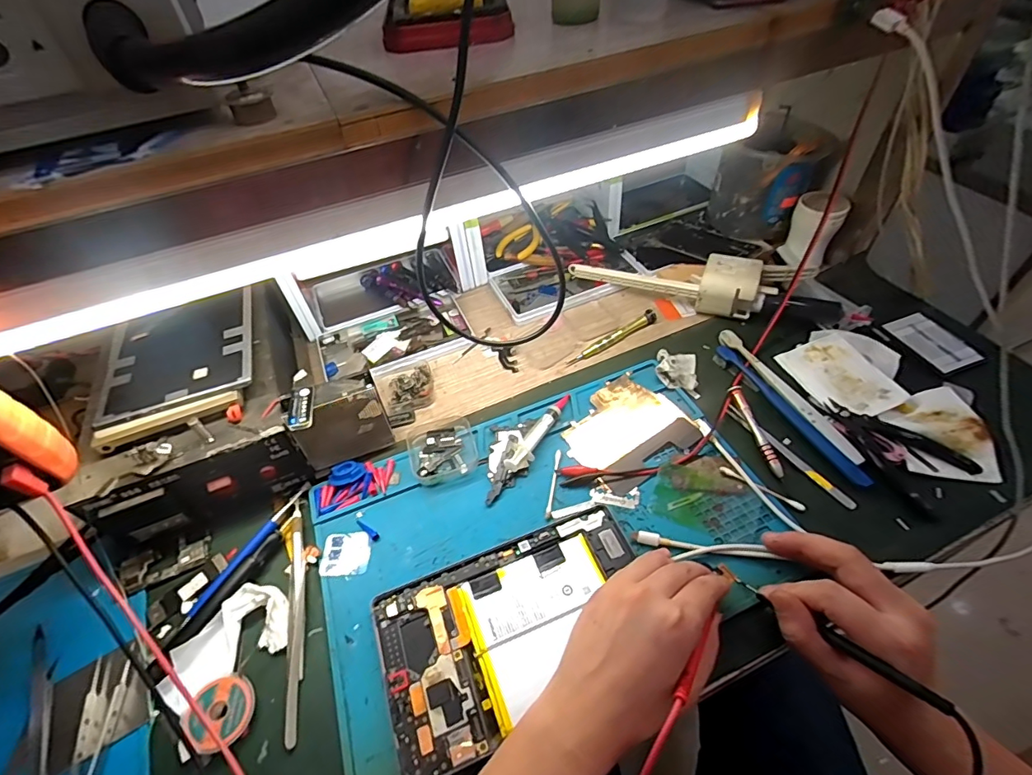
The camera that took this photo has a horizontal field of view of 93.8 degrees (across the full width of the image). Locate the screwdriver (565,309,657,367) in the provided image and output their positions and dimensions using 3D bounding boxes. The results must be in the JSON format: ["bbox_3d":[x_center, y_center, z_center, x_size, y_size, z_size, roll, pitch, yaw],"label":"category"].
[{"bbox_3d":[0.111,-0.058,0.557,0.124,0.011,0.014,-27,51,-17],"label":"screwdriver"}]

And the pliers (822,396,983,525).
[{"bbox_3d":[0.328,0.052,0.428,0.074,0.013,0.115,-32,52,-20],"label":"pliers"}]

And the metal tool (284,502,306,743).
[{"bbox_3d":[-0.173,0.174,0.383,0.013,0.004,0.180,-10,50,-12],"label":"metal tool"}]

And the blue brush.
[{"bbox_3d":[0.262,0.019,0.469,0.019,0.007,0.188,-20,49,-11],"label":"blue brush"}]

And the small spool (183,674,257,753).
[{"bbox_3d":[-0.204,0.225,0.335,0.039,0.016,0.043,0,48,7],"label":"small spool"}]

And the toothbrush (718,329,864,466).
[{"bbox_3d":[0.266,0.001,0.481,0.012,0.013,0.185,-20,49,-11],"label":"toothbrush"}]

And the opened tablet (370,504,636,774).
[{"bbox_3d":[0.001,0.173,0.361,0.203,0.004,0.122,-22,50,-13],"label":"opened tablet"}]

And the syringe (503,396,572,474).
[{"bbox_3d":[0.025,0.041,0.469,0.017,0.019,0.107,21,54,23],"label":"syringe"}]

